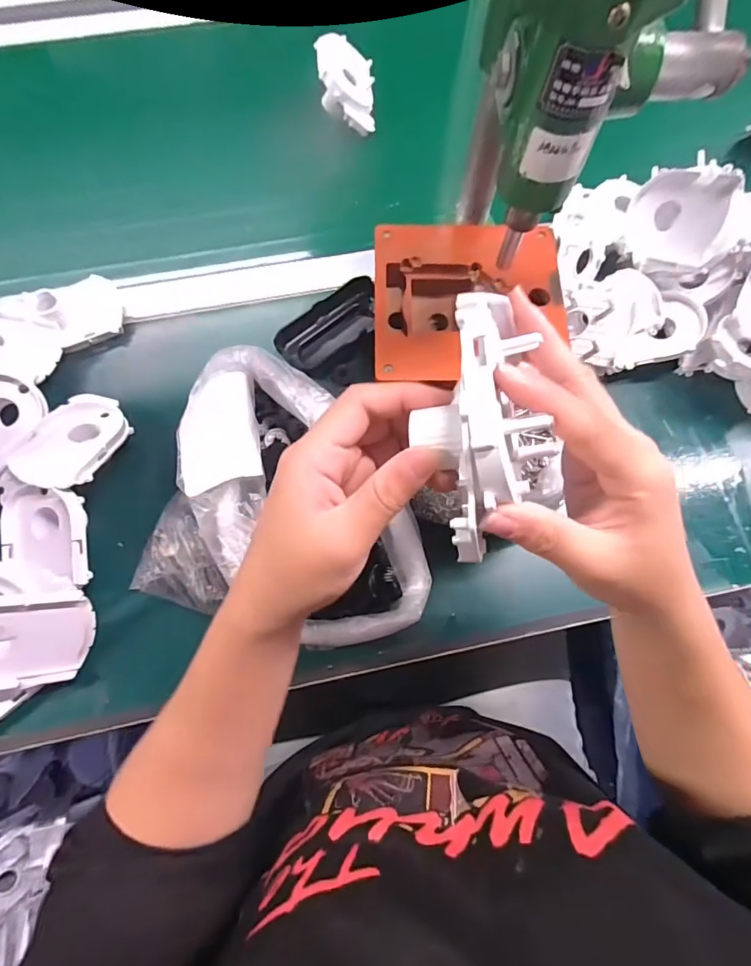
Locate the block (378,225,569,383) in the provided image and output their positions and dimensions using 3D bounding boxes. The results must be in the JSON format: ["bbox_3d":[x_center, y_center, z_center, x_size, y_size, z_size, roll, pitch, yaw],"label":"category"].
[{"bbox_3d":[0.075,-0.155,0.399,0.151,0.035,0.144,-1,71,-2],"label":"block"}]

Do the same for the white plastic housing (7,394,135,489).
[{"bbox_3d":[-0.246,-0.035,0.390,0.072,0.013,0.097,11,49,6],"label":"white plastic housing"}]

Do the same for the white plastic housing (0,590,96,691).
[{"bbox_3d":[-0.248,0.111,0.332,0.086,0.019,0.067,-2,102,-35],"label":"white plastic housing"}]

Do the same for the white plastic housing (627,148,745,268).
[{"bbox_3d":[0.260,-0.223,0.402,0.026,0.069,0.087,-14,37,-30],"label":"white plastic housing"}]

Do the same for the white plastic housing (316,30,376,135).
[{"bbox_3d":[-0.031,-0.437,0.520,0.058,0.042,0.092,-7,72,-4],"label":"white plastic housing"}]

